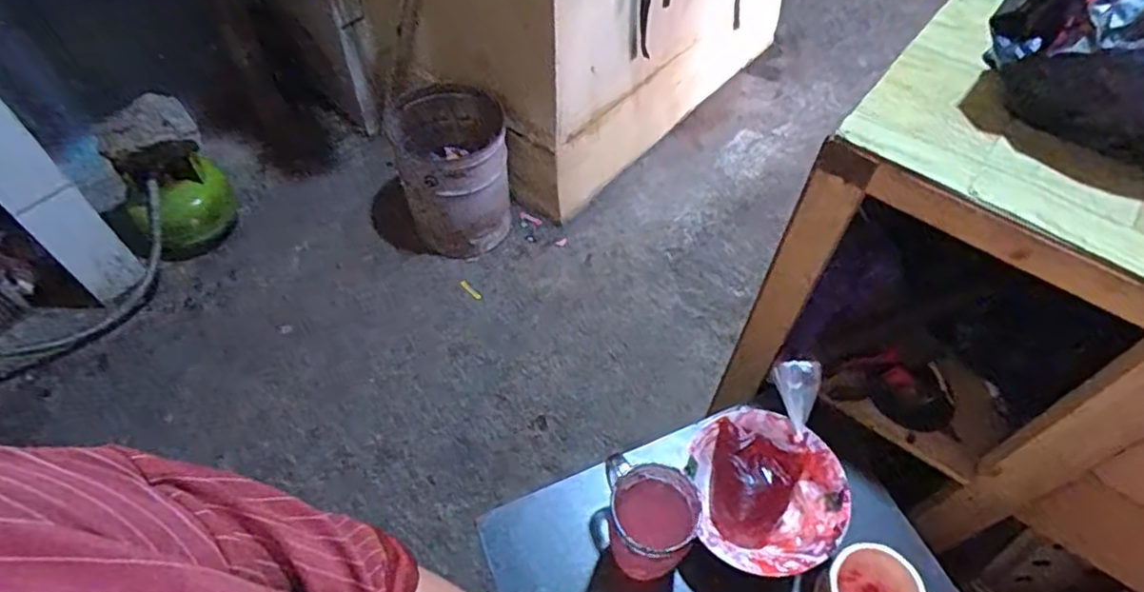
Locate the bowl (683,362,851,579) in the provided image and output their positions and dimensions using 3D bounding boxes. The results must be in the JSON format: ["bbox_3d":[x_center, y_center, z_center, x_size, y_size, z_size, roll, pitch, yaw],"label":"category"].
[{"bbox_3d":[0.182,0.167,0.627,0.145,0.070,0.177,-8,54,-4],"label":"bowl"}]

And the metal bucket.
[{"bbox_3d":[-0.315,-0.337,1.760,0.284,0.344,0.349,-12,55,-7],"label":"metal bucket"}]

